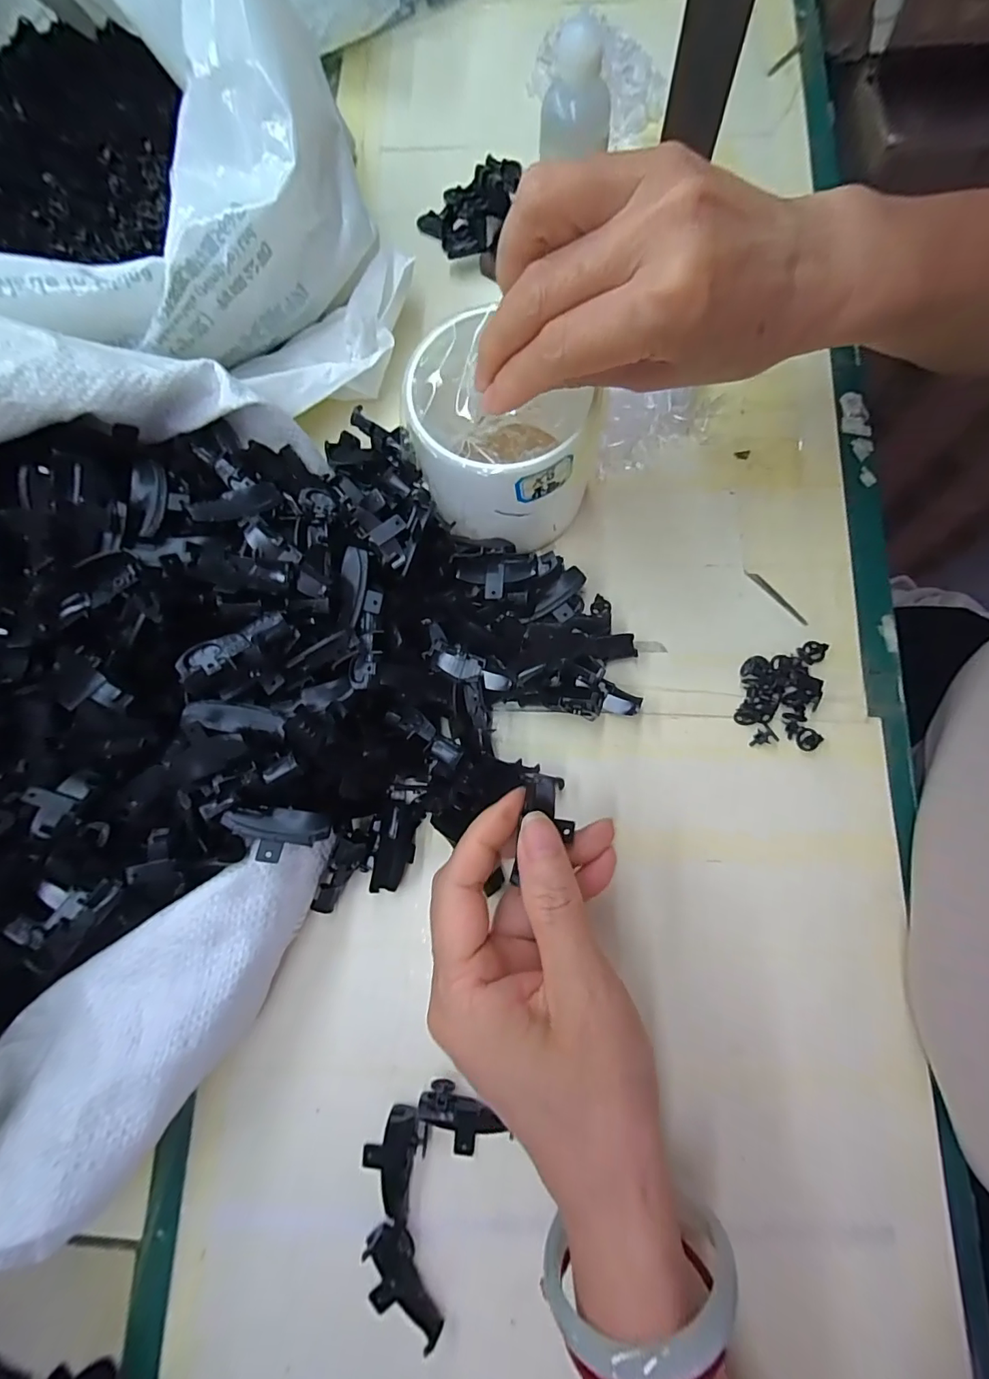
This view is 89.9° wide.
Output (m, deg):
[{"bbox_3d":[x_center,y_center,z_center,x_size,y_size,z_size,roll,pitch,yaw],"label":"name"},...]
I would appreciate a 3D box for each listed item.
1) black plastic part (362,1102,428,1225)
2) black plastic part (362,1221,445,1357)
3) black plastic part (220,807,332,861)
[{"bbox_3d":[-0.043,0.200,0.211,0.024,0.010,0.040,17,80,7],"label":"black plastic part"},{"bbox_3d":[-0.040,0.241,0.200,0.025,0.014,0.040,-21,78,-1],"label":"black plastic part"},{"bbox_3d":[-0.088,0.058,0.199,0.038,0.010,0.020,2,78,4],"label":"black plastic part"}]

